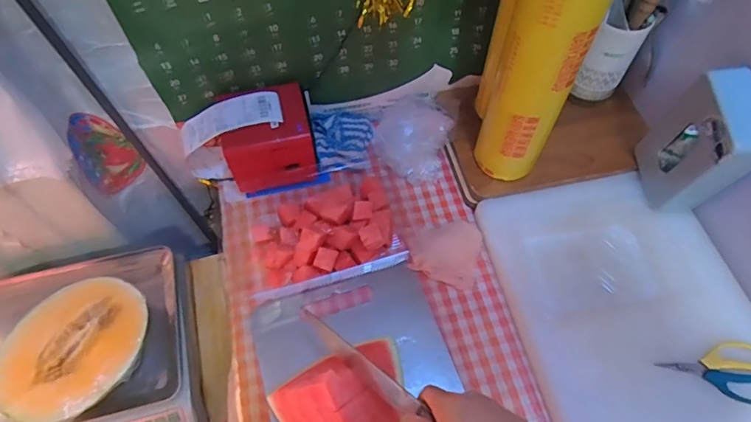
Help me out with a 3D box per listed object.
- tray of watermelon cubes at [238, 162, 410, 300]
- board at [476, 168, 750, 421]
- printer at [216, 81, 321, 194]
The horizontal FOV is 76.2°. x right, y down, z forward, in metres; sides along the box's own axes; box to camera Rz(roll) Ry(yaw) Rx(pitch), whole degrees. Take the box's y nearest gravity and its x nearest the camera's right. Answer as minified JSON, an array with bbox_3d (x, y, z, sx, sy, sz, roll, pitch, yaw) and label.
[{"bbox_3d":[-0.083,0.015,0.694,0.224,0.054,0.185,-15,61,-8],"label":"tray of watermelon cubes"},{"bbox_3d":[0.343,0.139,0.626,0.295,0.030,0.420,-13,63,-6],"label":"board"},{"bbox_3d":[-0.156,-0.113,0.728,0.125,0.106,0.128,-9,61,-5],"label":"printer"}]

